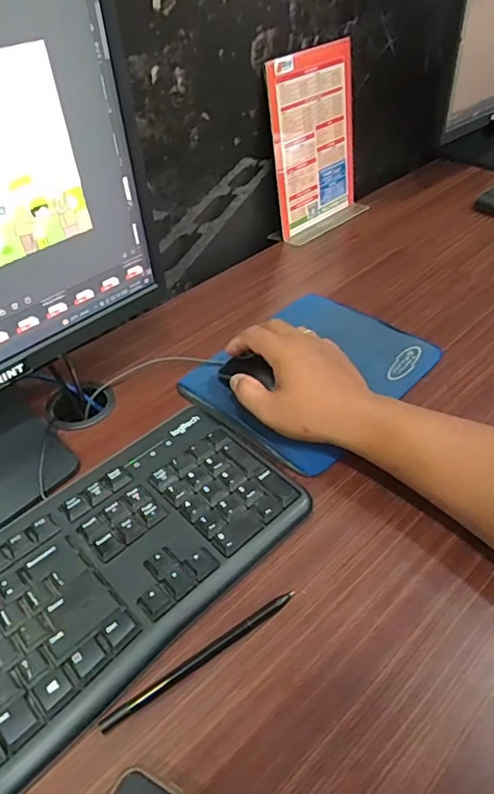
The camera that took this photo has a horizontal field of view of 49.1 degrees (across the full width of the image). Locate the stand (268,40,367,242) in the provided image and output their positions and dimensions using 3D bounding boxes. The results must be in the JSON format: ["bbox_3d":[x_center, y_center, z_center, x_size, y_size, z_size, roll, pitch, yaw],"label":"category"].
[{"bbox_3d":[0.094,-0.327,0.712,0.155,0.210,0.054,-34,51,-28],"label":"stand"}]

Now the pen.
[{"bbox_3d":[-0.027,0.162,0.338,0.137,0.004,0.008,-27,48,-22],"label":"pen"}]

